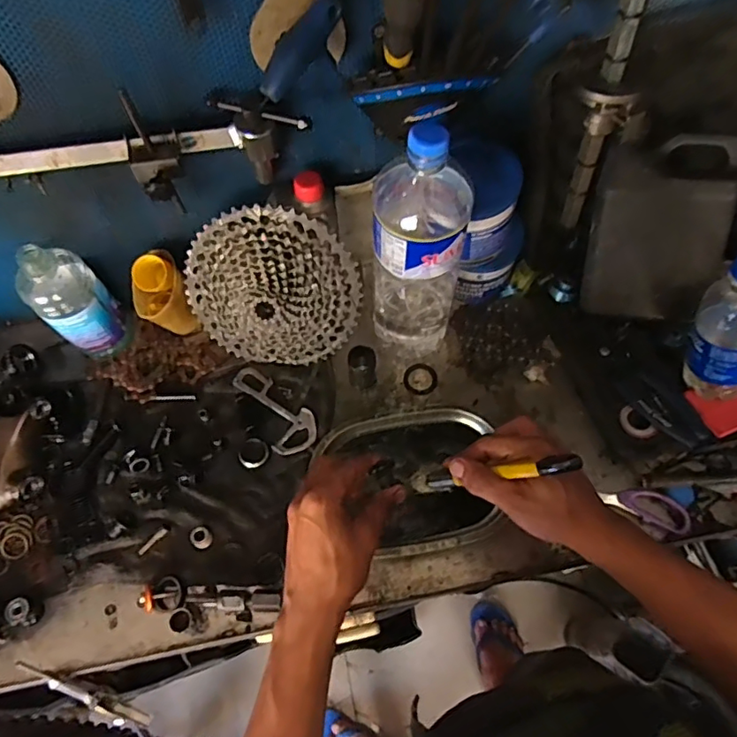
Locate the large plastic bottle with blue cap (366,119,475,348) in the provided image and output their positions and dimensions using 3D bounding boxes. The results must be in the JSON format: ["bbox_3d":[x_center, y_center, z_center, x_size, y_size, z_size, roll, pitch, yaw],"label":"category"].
[{"bbox_3d":[0.052,-0.115,0.559,0.096,0.309,0.098,2,65,3],"label":"large plastic bottle with blue cap"}]

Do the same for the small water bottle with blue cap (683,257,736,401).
[{"bbox_3d":[0.351,-0.041,0.525,0.065,0.173,0.060,-13,39,-4],"label":"small water bottle with blue cap"}]

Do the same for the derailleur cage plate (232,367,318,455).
[{"bbox_3d":[-0.110,0.046,0.651,0.057,0.009,0.124,-35,68,-13],"label":"derailleur cage plate"}]

